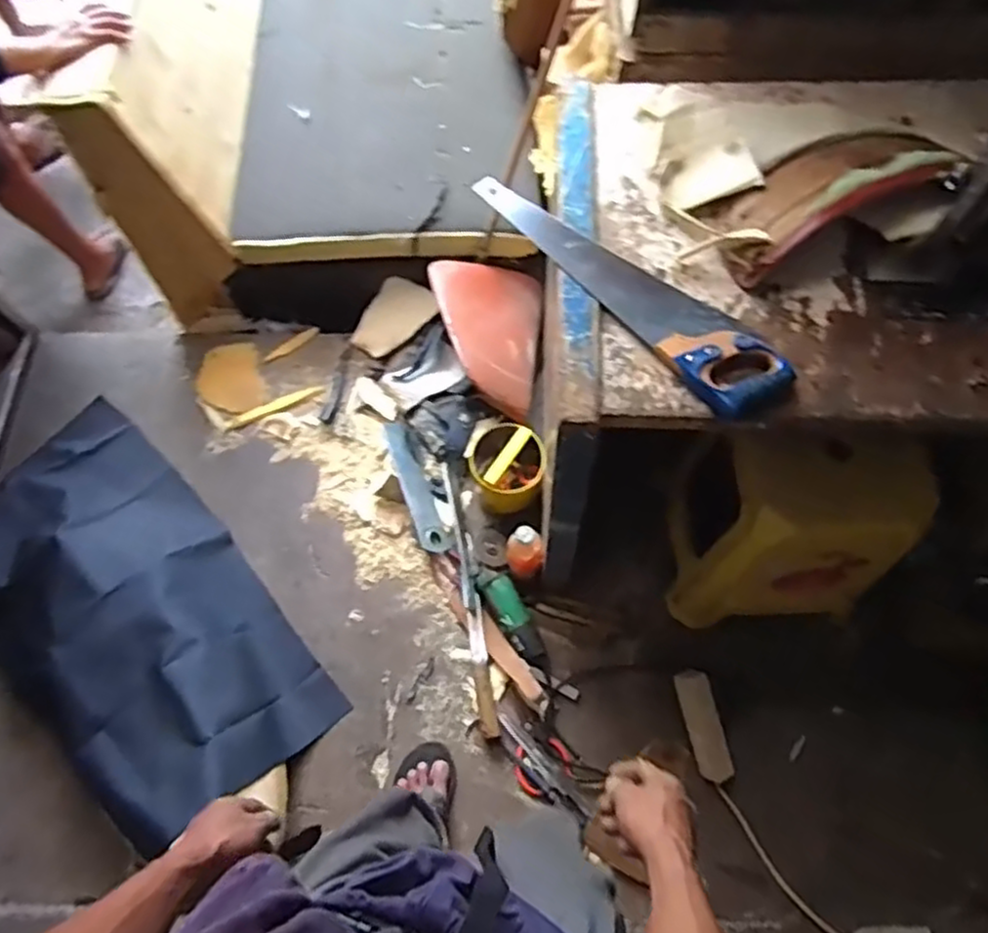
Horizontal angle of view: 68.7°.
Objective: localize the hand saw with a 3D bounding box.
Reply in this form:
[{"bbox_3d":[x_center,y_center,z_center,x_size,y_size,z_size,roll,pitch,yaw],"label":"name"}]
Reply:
[{"bbox_3d":[0.162,-0.244,0.919,0.117,0.041,0.496,-39,73,-14],"label":"hand saw"}]

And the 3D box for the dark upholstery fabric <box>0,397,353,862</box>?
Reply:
[{"bbox_3d":[-0.710,0.262,1.378,0.425,0.172,0.861,-41,73,-14],"label":"dark upholstery fabric"}]

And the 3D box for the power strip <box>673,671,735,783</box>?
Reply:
[{"bbox_3d":[0.390,0.480,1.327,0.060,0.033,0.199,-15,86,-6],"label":"power strip"}]

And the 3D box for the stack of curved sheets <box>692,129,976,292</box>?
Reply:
[{"bbox_3d":[0.430,-0.362,0.929,0.312,0.097,0.147,-24,70,-9],"label":"stack of curved sheets"}]

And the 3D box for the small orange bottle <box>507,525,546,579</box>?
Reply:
[{"bbox_3d":[0.060,0.170,1.381,0.060,0.165,0.075,-26,70,-10],"label":"small orange bottle"}]

